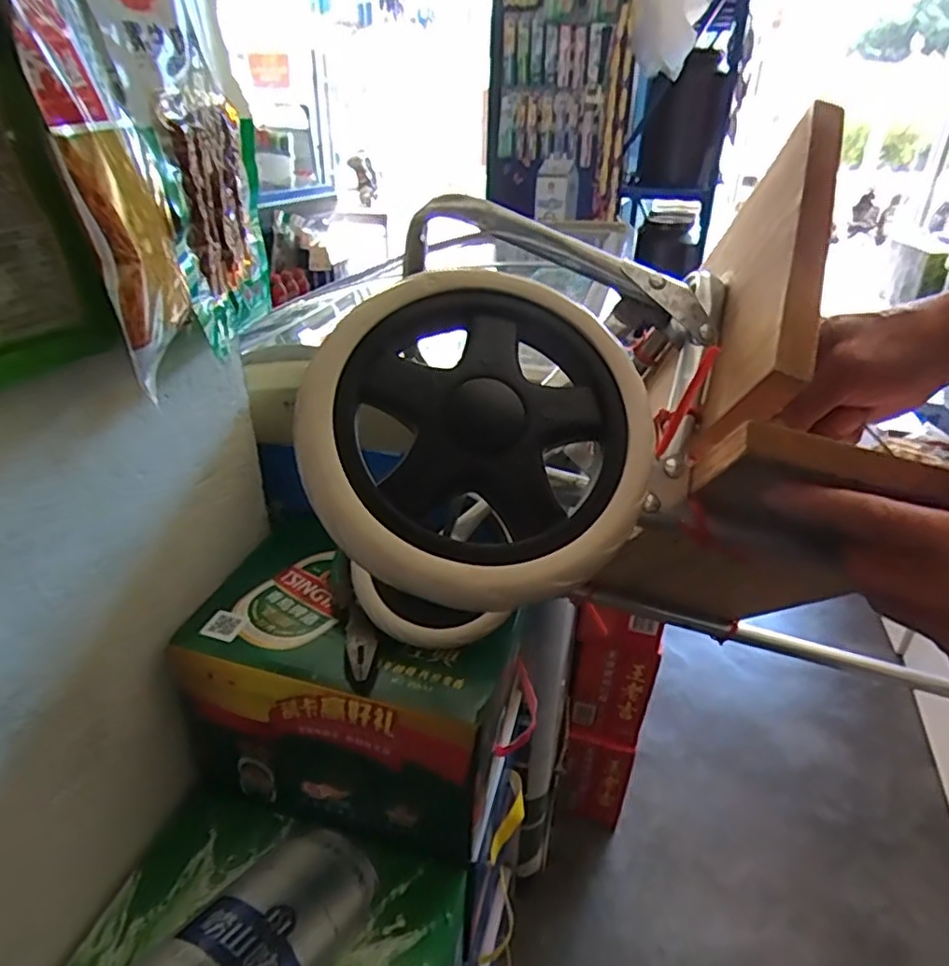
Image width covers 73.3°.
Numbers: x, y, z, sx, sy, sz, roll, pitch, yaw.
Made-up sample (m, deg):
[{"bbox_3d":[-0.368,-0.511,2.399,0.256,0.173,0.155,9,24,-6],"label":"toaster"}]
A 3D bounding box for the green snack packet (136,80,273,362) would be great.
[{"bbox_3d":[-0.203,-0.209,0.511,0.022,0.178,0.169,1,29,0],"label":"green snack packet"}]

